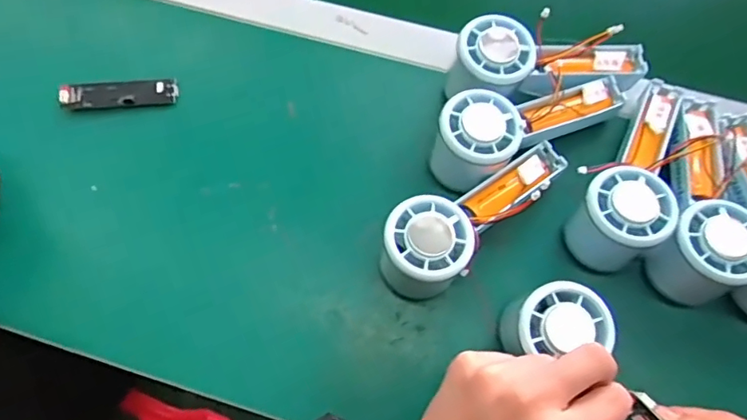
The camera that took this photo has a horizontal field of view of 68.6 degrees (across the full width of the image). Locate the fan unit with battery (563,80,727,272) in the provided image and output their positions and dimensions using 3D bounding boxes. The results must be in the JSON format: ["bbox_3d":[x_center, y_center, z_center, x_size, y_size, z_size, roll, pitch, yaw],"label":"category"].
[{"bbox_3d":[0.188,-0.029,0.387,0.065,0.051,0.156,31,72,11],"label":"fan unit with battery"}]

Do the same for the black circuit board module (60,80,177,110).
[{"bbox_3d":[-0.208,-0.095,0.447,0.091,0.009,0.023,-7,69,-3],"label":"black circuit board module"}]

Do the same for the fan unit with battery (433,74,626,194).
[{"bbox_3d":[0.113,-0.068,0.408,0.149,0.058,0.054,-26,71,-10],"label":"fan unit with battery"}]

